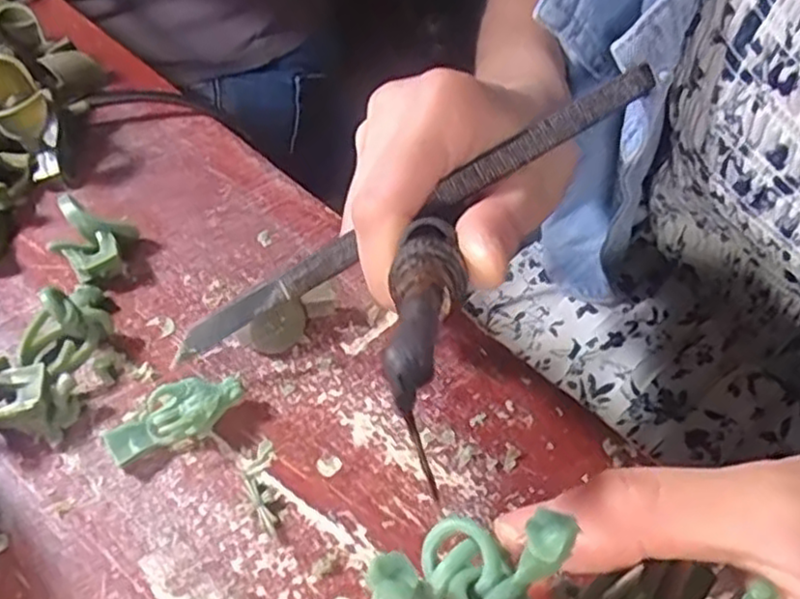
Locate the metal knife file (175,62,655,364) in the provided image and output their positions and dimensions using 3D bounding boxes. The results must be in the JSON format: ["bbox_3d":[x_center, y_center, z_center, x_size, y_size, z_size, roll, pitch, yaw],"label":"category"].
[{"bbox_3d":[0.004,-0.026,0.213,0.160,0.009,0.007,-30,53,-4],"label":"metal knife file"}]

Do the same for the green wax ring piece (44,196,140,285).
[{"bbox_3d":[-0.107,-0.018,0.244,0.023,0.019,0.026,5,47,1],"label":"green wax ring piece"}]

